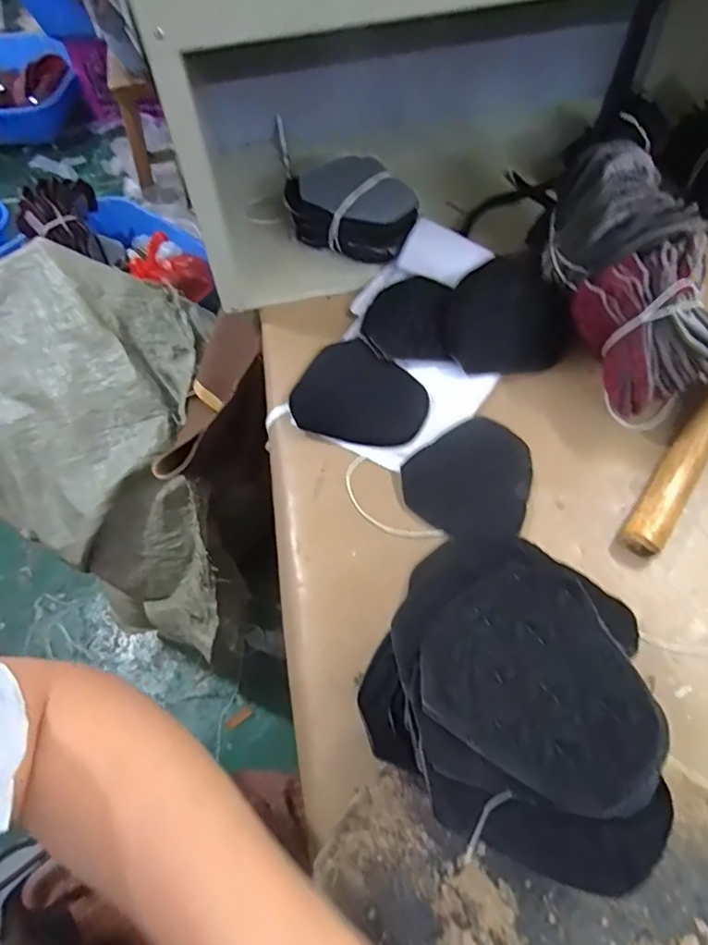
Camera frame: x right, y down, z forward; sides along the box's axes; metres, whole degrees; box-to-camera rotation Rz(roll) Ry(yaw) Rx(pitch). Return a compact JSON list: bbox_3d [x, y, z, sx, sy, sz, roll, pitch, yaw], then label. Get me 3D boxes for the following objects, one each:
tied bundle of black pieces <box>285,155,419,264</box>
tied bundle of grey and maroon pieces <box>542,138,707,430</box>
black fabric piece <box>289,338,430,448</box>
[{"bbox_3d":[0.002,-0.255,0.545,0.129,0.064,0.079,24,62,17],"label":"tied bundle of black pieces"},{"bbox_3d":[0.214,-0.148,0.425,0.083,0.088,0.209,-15,80,-6],"label":"tied bundle of grey and maroon pieces"},{"bbox_3d":[0.007,-0.067,0.462,0.109,0.014,0.092,14,59,13],"label":"black fabric piece"}]

